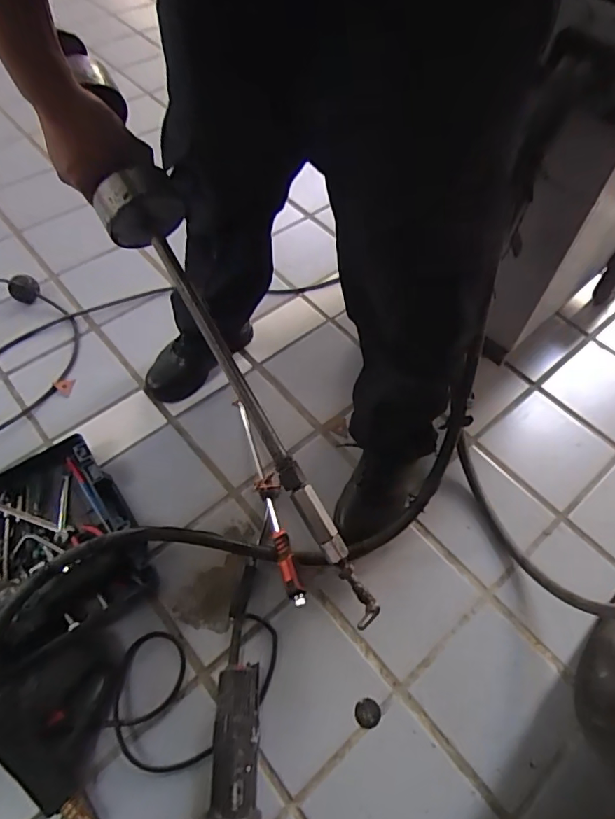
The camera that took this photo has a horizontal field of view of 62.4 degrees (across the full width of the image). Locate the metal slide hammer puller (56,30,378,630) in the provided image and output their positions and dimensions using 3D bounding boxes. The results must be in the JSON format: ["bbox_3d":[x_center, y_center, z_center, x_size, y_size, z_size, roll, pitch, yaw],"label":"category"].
[{"bbox_3d":[-0.099,-0.074,0.525,0.075,0.054,0.654,-28,87,-17],"label":"metal slide hammer puller"}]

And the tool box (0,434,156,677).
[{"bbox_3d":[-0.502,0.263,0.828,0.426,0.101,0.372,-35,65,-22],"label":"tool box"}]

